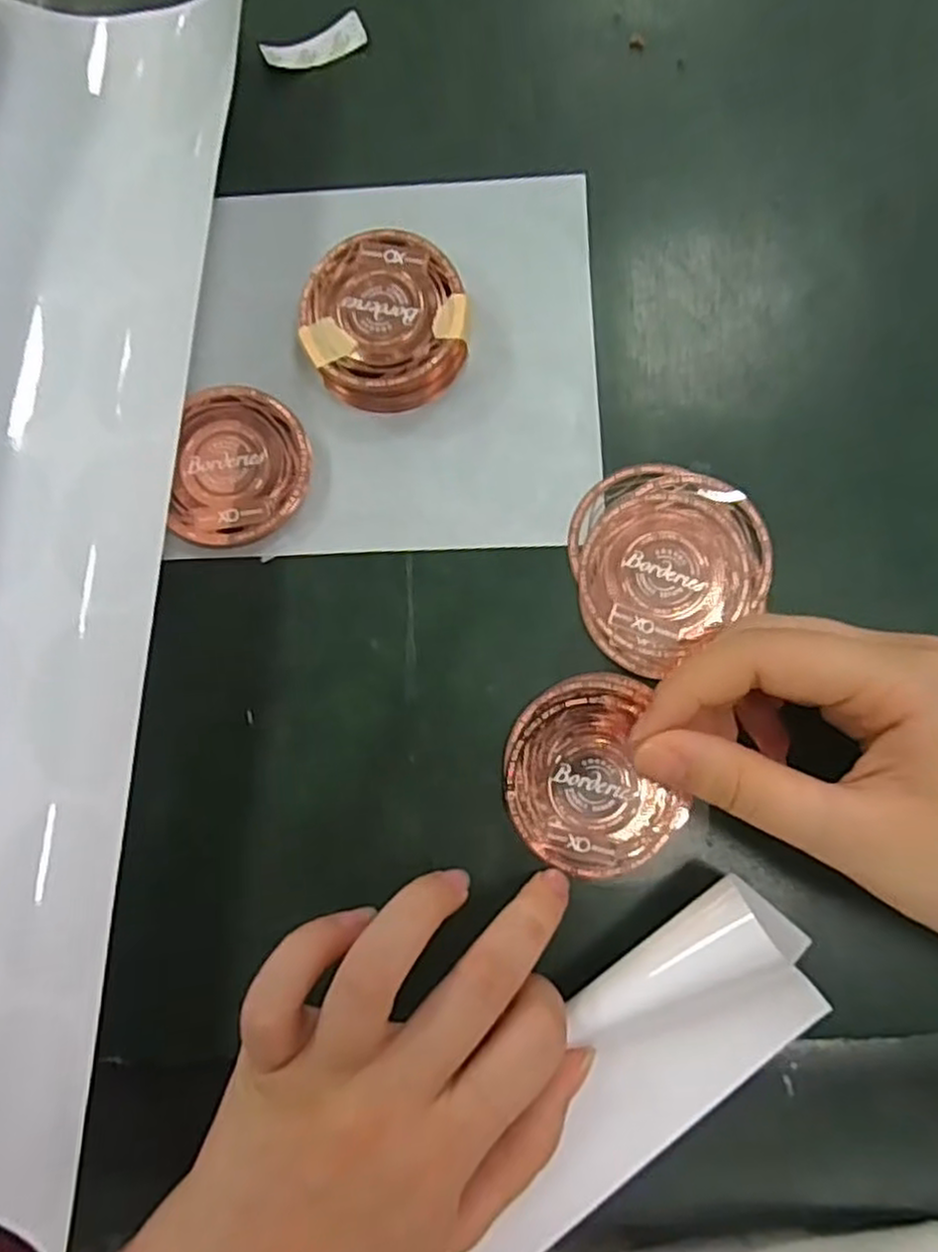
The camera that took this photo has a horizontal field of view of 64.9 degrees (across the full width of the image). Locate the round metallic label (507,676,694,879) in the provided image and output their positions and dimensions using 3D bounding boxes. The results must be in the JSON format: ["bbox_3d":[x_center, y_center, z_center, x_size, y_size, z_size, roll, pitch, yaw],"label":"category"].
[{"bbox_3d":[0.041,0.053,0.255,0.056,0.004,0.066,-21,81,-2],"label":"round metallic label"}]

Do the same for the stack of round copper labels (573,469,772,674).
[{"bbox_3d":[0.071,-0.026,0.270,0.073,0.004,0.068,-31,81,-4],"label":"stack of round copper labels"}]

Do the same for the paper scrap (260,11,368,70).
[{"bbox_3d":[-0.064,-0.242,0.308,0.042,0.007,0.012,-24,81,-3],"label":"paper scrap"}]

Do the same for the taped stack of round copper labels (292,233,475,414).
[{"bbox_3d":[-0.031,-0.112,0.277,0.059,0.021,0.064,-25,81,-3],"label":"taped stack of round copper labels"}]

